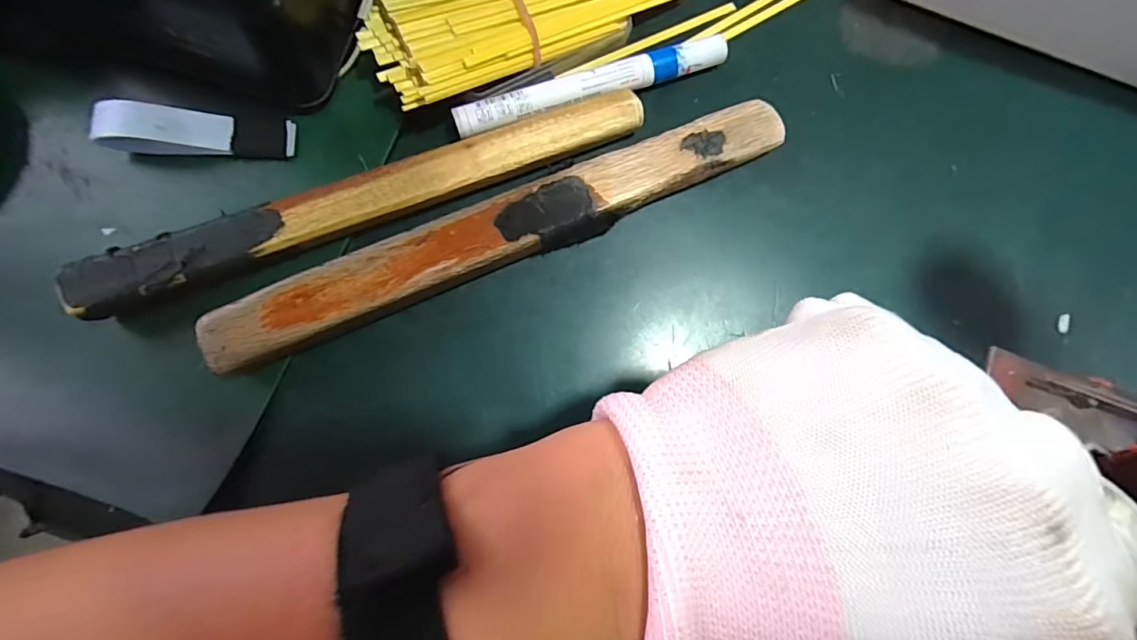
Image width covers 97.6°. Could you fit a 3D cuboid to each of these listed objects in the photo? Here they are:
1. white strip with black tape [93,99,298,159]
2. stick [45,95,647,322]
[{"bbox_3d":[-0.173,-0.087,0.232,0.083,0.014,0.024,4,81,-4],"label":"white strip with black tape"},{"bbox_3d":[-0.090,-0.057,0.230,0.258,0.018,0.026,-21,84,-7],"label":"stick"}]

